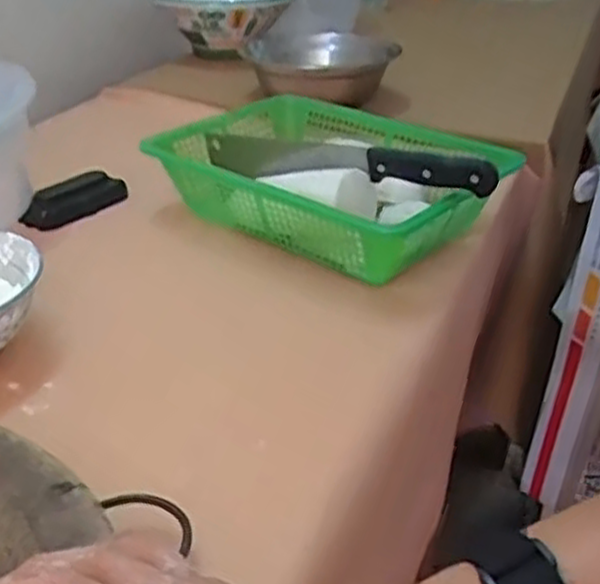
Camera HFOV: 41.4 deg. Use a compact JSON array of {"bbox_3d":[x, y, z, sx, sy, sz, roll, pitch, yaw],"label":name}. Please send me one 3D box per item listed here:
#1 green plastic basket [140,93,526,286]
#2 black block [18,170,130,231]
[{"bbox_3d":[0.034,-0.105,0.765,0.320,0.077,0.254,18,34,27],"label":"green plastic basket"},{"bbox_3d":[-0.215,-0.088,0.773,0.053,0.032,0.096,26,39,37],"label":"black block"}]

